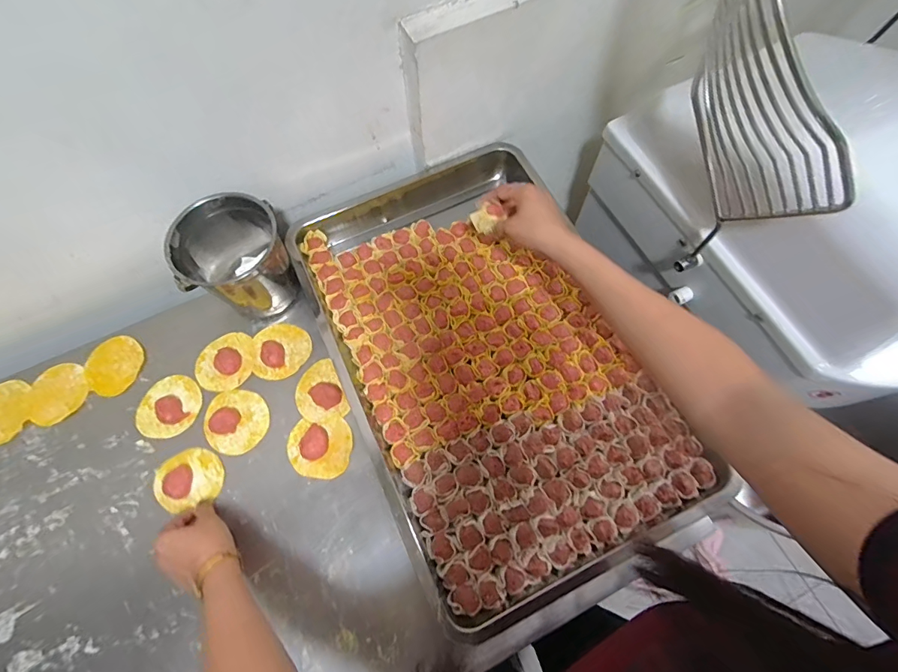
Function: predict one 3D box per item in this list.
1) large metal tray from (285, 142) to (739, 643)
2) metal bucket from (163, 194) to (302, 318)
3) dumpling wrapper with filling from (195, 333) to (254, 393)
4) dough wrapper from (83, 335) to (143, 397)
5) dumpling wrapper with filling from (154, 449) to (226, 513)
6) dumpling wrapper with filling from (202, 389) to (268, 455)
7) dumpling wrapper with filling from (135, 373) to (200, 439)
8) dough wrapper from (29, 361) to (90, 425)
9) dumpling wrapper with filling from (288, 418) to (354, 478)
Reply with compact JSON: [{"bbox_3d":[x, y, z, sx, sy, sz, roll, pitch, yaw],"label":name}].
[{"bbox_3d":[0.044,0.009,0.600,0.377,0.046,0.614,-25,71,-10],"label":"large metal tray"},{"bbox_3d":[-0.289,-0.104,0.598,0.118,0.136,0.130,35,72,12],"label":"metal bucket"},{"bbox_3d":[-0.322,0.035,0.613,0.075,0.016,0.082,-10,69,-4],"label":"dumpling wrapper with filling"},{"bbox_3d":[-0.479,0.042,0.620,0.075,0.004,0.083,14,75,2],"label":"dough wrapper"},{"bbox_3d":[-0.327,0.179,0.542,0.079,0.011,0.070,-23,70,-9],"label":"dumpling wrapper with filling"},{"bbox_3d":[-0.288,0.114,0.583,0.081,0.010,0.082,14,69,5],"label":"dumpling wrapper with filling"},{"bbox_3d":[-0.386,0.094,0.589,0.083,0.019,0.084,0,68,0],"label":"dumpling wrapper with filling"},{"bbox_3d":[-0.544,0.080,0.603,0.071,0.008,0.084,-5,68,-2],"label":"dough wrapper"},{"bbox_3d":[-0.170,0.146,0.567,0.082,0.019,0.074,-5,68,-2],"label":"dumpling wrapper with filling"}]

